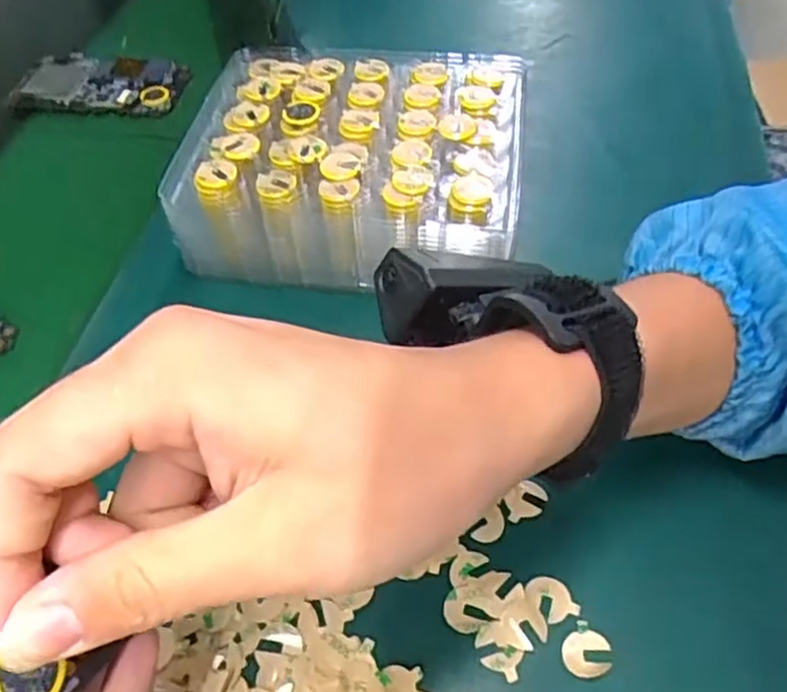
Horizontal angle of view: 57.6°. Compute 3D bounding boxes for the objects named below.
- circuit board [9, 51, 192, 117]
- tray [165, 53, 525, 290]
[{"bbox_3d":[-0.211,-0.191,0.517,0.121,0.014,0.060,-1,51,5],"label":"circuit board"},{"bbox_3d":[-0.019,-0.098,0.396,0.171,0.065,0.142,6,52,6],"label":"tray"}]

